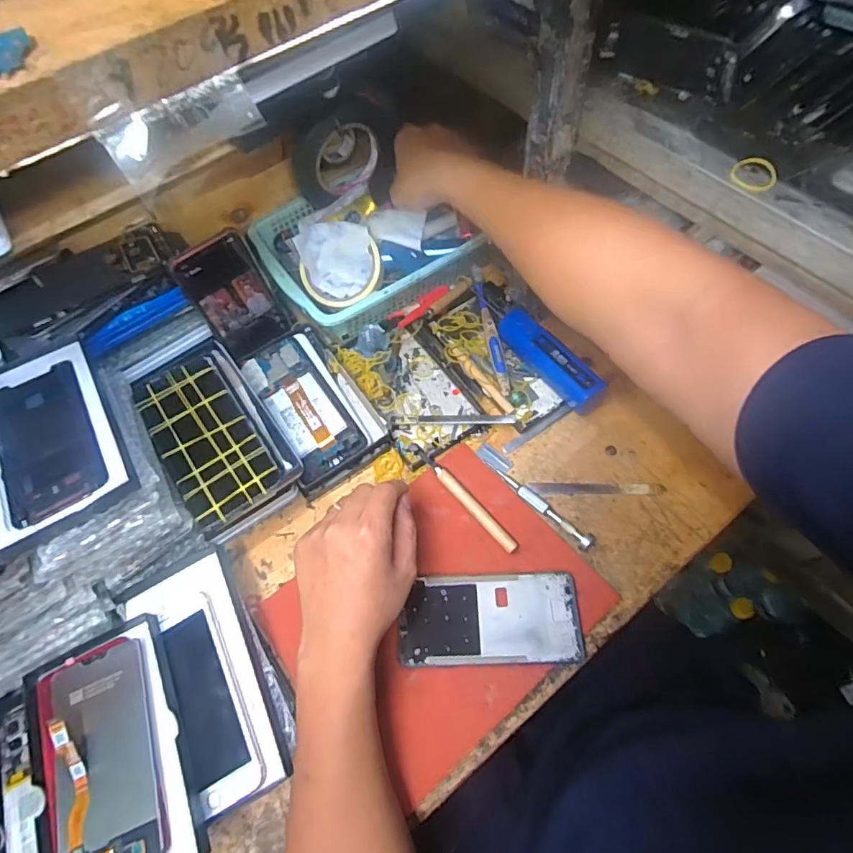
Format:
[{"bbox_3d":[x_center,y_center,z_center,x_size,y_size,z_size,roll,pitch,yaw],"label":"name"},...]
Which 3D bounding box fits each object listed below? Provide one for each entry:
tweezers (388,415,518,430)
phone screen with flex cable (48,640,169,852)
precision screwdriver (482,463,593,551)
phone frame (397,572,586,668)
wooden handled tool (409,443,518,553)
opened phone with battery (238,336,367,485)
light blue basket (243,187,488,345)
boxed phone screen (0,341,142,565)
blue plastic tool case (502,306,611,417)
[{"bbox_3d":[0.026,-0.007,0.526,0.132,0.013,0.015,-1,62,3],"label":"tweezers"},{"bbox_3d":[-0.236,0.243,0.366,0.070,0.018,0.149,-22,63,-8],"label":"phone screen with flex cable"},{"bbox_3d":[0.104,0.072,0.478,0.126,0.014,0.016,38,71,20],"label":"precision screwdriver"},{"bbox_3d":[0.054,0.164,0.429,0.152,0.006,0.073,-3,62,2],"label":"phone frame"},{"bbox_3d":[0.032,0.064,0.482,0.012,0.014,0.147,-39,67,-15],"label":"wooden handled tool"},{"bbox_3d":[-0.130,-0.025,0.519,0.070,0.009,0.163,-32,69,-12],"label":"opened phone with battery"},{"bbox_3d":[-0.067,-0.208,0.598,0.224,0.072,0.182,-27,64,-10],"label":"light blue basket"},{"bbox_3d":[-0.294,0.005,0.384,0.100,0.018,0.173,-31,65,-12],"label":"boxed phone screen"},{"bbox_3d":[0.130,-0.071,0.530,0.029,0.053,0.141,-32,65,-12],"label":"blue plastic tool case"}]

